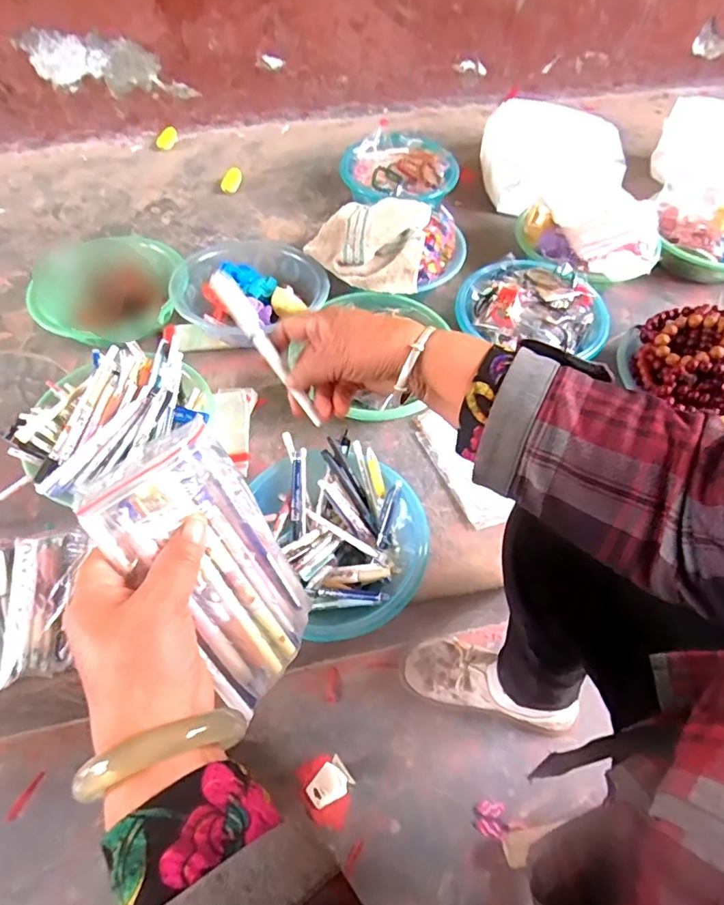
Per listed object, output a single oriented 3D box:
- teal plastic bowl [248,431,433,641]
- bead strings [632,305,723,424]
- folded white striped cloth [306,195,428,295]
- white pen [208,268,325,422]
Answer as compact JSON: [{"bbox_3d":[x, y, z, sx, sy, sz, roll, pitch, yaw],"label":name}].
[{"bbox_3d":[-0.019,0.099,0.620,0.202,0.098,0.207,1,56,-2],"label":"teal plastic bowl"},{"bbox_3d":[0.488,-0.127,0.708,0.200,0.083,0.172,27,60,17],"label":"bead strings"},{"bbox_3d":[0.007,-0.353,0.855,0.189,0.053,0.198,9,56,5],"label":"folded white striped cloth"},{"bbox_3d":[-0.075,-0.081,0.419,0.015,0.013,0.141,-36,93,-23],"label":"white pen"}]

